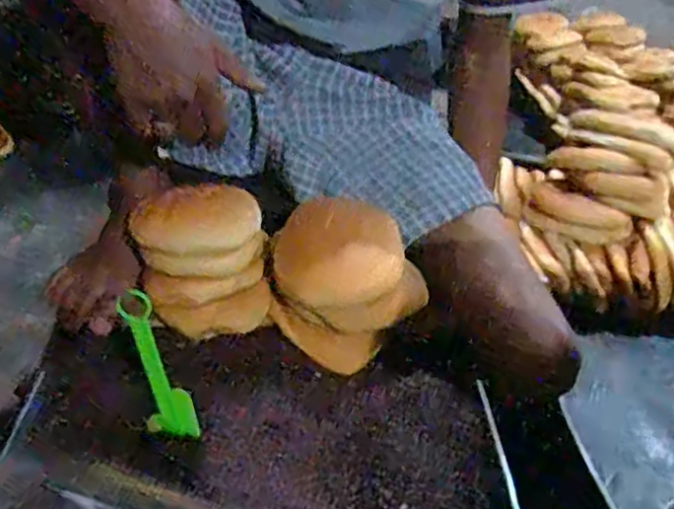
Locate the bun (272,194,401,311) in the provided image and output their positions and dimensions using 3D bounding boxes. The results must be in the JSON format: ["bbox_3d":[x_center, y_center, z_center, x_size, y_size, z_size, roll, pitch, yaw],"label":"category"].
[{"bbox_3d":[0.003,-0.001,0.724,0.133,0.110,0.033,6,-5,4],"label":"bun"}]

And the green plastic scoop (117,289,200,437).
[{"bbox_3d":[-0.159,0.099,0.586,0.023,0.151,0.036,4,29,36],"label":"green plastic scoop"}]

